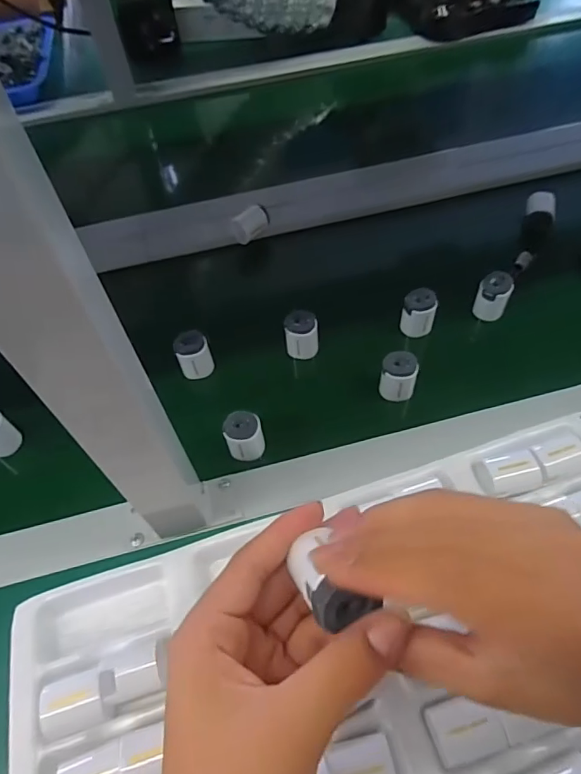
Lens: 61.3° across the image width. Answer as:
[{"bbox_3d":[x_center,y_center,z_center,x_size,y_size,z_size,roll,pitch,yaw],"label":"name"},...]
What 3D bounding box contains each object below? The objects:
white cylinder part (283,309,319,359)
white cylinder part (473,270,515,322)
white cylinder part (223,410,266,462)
[{"bbox_3d":[0.011,-0.050,0.473,0.031,0.041,0.026,-2,54,4],"label":"white cylinder part"},{"bbox_3d":[0.201,-0.089,0.488,0.029,0.046,0.028,-3,54,3],"label":"white cylinder part"},{"bbox_3d":[-0.038,0.043,0.414,0.031,0.043,0.024,-14,54,-5],"label":"white cylinder part"}]

